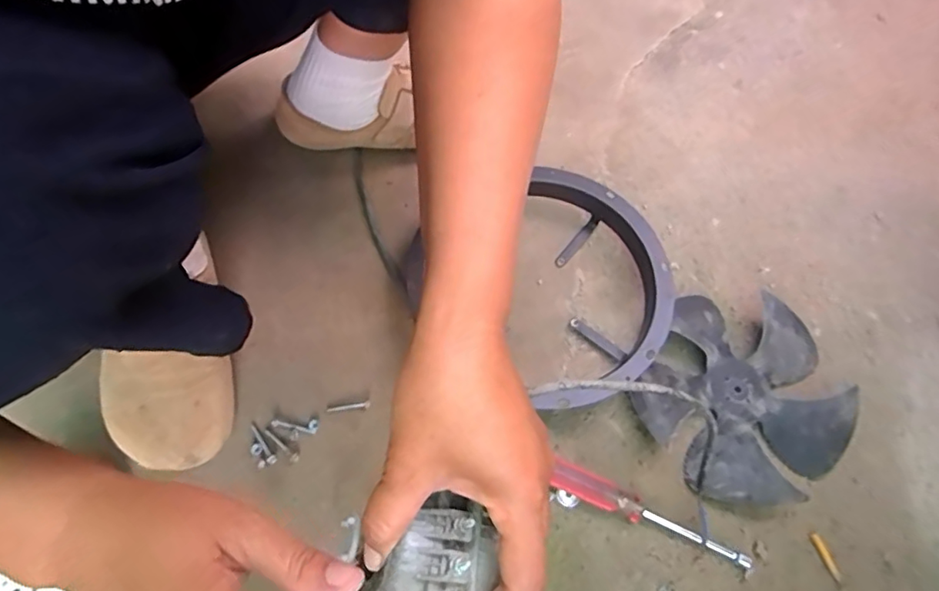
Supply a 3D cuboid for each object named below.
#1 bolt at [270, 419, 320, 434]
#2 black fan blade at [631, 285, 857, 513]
[{"bbox_3d":[-0.153,0.112,0.485,0.040,0.004,0.011,9,66,1],"label":"bolt"},{"bbox_3d":[0.247,0.087,0.502,0.184,0.033,0.178,1,66,-2],"label":"black fan blade"}]

